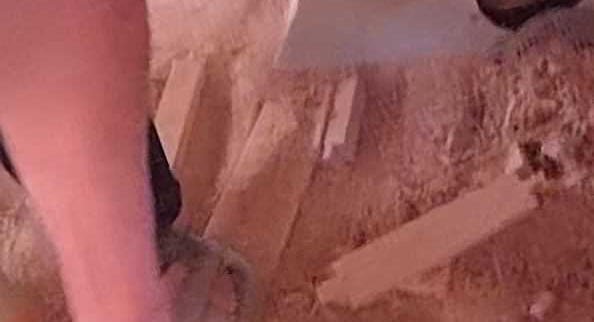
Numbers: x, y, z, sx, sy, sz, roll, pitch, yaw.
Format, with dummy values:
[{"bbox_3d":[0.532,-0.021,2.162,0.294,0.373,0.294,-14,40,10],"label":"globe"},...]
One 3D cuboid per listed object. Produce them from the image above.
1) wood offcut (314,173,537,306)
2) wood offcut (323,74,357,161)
[{"bbox_3d":[0.156,0.091,0.768,0.294,0.016,0.063,-25,51,-14],"label":"wood offcut"},{"bbox_3d":[0.060,-0.062,0.900,0.029,0.013,0.139,5,57,14],"label":"wood offcut"}]

